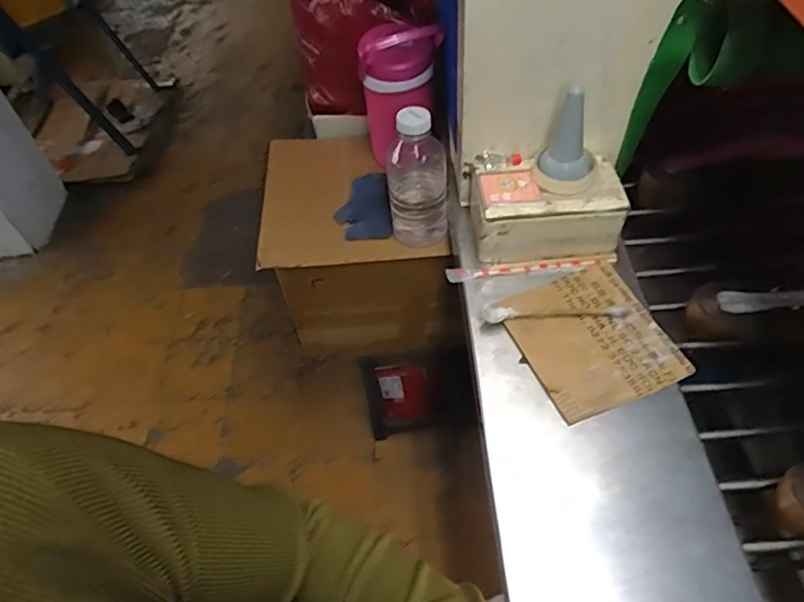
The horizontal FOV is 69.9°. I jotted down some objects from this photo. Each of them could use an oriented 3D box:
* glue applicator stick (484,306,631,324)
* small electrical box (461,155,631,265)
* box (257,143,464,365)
[{"bbox_3d":[0.198,0.013,0.732,0.188,0.021,0.021,-3,52,1],"label":"glue applicator stick"},{"bbox_3d":[0.196,-0.136,0.806,0.203,0.085,0.128,-1,52,3],"label":"small electrical box"},{"bbox_3d":[-0.076,-0.104,1.157,0.325,0.311,0.334,-6,52,-1],"label":"box"}]

